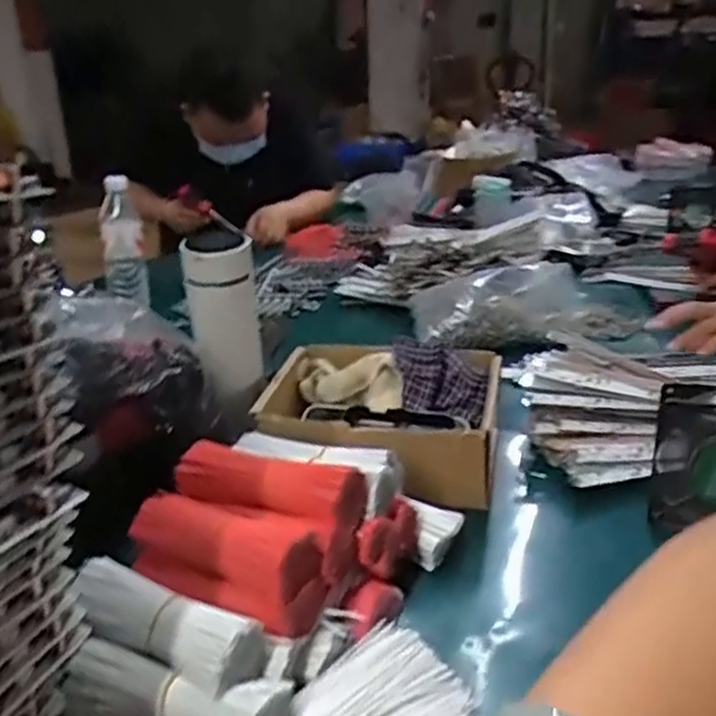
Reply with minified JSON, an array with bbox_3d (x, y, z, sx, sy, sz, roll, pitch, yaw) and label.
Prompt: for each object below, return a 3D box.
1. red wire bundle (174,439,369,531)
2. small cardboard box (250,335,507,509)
[{"bbox_3d":[-0.068,0.085,0.542,0.155,0.034,0.049,11,23,24],"label":"red wire bundle"},{"bbox_3d":[0.025,0.059,0.705,0.220,0.098,0.196,5,22,10],"label":"small cardboard box"}]

